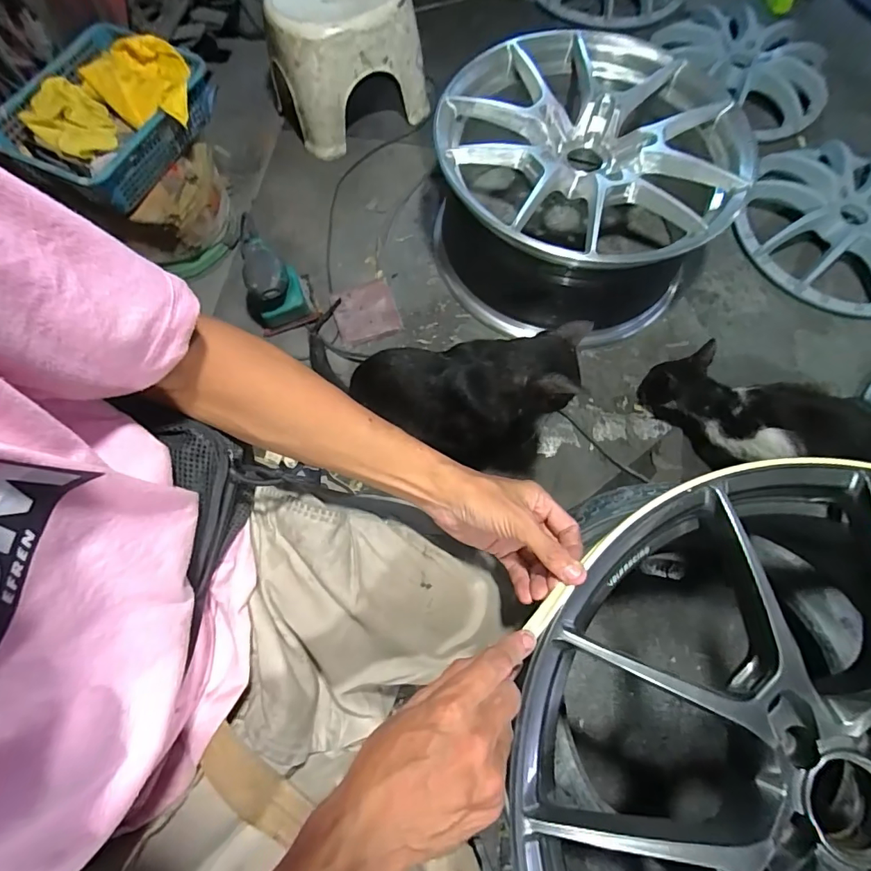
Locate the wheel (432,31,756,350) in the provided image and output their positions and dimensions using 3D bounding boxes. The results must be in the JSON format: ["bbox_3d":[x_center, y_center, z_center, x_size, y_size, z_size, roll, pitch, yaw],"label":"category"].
[{"bbox_3d":[0.257,-0.448,0.855,0.511,0.230,0.494,7,69,2],"label":"wheel"}]

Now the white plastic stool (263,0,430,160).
[{"bbox_3d":[-0.212,-0.831,1.013,0.300,0.230,0.254,-33,73,-12],"label":"white plastic stool"}]

